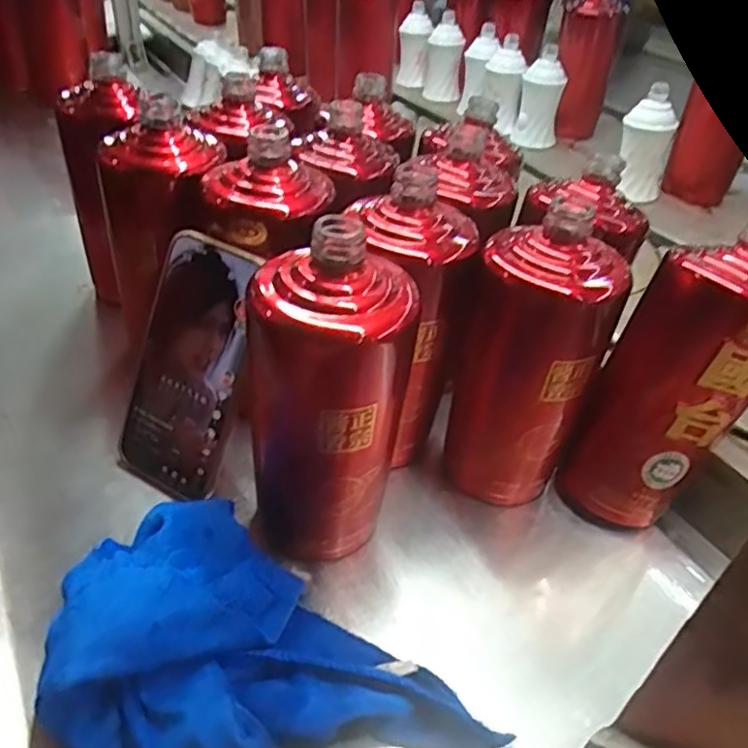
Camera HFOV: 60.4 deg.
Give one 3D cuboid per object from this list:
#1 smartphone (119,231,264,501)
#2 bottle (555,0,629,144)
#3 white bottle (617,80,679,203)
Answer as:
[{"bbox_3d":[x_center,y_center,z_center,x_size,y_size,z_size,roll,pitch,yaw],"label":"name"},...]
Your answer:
[{"bbox_3d":[-0.120,-0.004,0.409,0.079,0.162,0.017,25,16,26],"label":"smartphone"},{"bbox_3d":[0.275,-0.402,0.851,0.074,0.185,0.063,18,42,18],"label":"bottle"},{"bbox_3d":[0.288,-0.242,0.685,0.041,0.114,0.042,-13,42,-18],"label":"white bottle"}]

